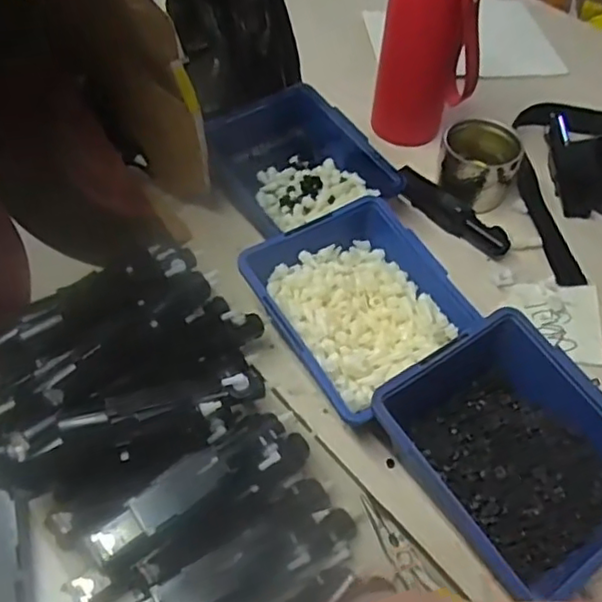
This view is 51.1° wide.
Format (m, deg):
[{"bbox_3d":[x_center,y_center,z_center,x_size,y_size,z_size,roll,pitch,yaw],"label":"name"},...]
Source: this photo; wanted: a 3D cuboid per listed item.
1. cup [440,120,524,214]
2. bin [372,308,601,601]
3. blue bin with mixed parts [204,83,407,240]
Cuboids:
[{"bbox_3d":[0.154,-0.117,0.551,0.064,0.058,0.064,1,52,-1],"label":"cup"},{"bbox_3d":[0.125,0.092,0.370,0.124,0.065,0.138,-30,59,-22],"label":"bin"},{"bbox_3d":[0.000,-0.108,0.527,0.106,0.068,0.131,-32,59,-25],"label":"blue bin with mixed parts"}]

